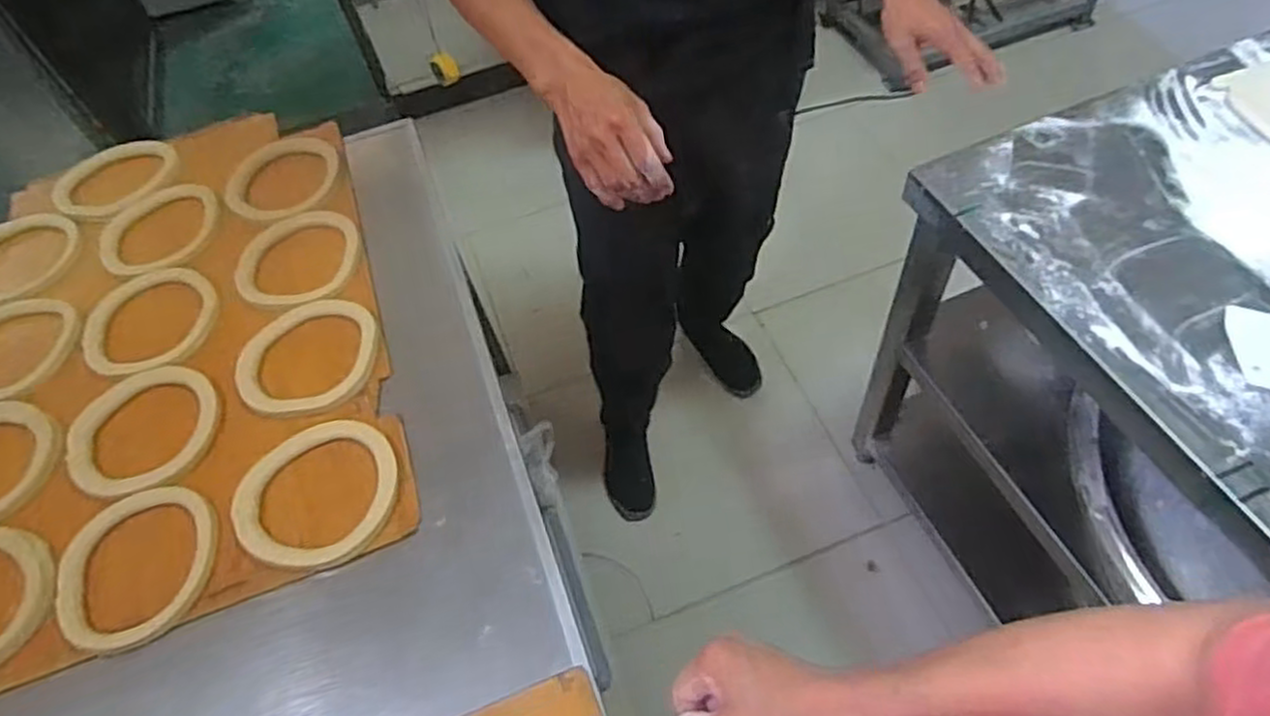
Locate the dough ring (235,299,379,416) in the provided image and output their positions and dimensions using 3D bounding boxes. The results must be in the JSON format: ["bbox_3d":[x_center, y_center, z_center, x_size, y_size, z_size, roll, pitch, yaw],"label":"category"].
[{"bbox_3d":[-0.379,-0.004,0.850,0.155,0.018,0.138,-10,54,-1],"label":"dough ring"}]

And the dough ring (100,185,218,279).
[{"bbox_3d":[-0.653,-0.177,1.017,0.158,0.018,0.158,-3,55,4],"label":"dough ring"}]

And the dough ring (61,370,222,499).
[{"bbox_3d":[-0.548,0.078,0.827,0.179,0.013,0.156,28,62,23],"label":"dough ring"}]

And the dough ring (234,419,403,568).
[{"bbox_3d":[-0.326,0.137,0.758,0.162,0.009,0.158,-3,55,4],"label":"dough ring"}]

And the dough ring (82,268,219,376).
[{"bbox_3d":[-0.607,-0.050,0.931,0.168,0.009,0.167,-3,55,4],"label":"dough ring"}]

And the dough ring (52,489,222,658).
[{"bbox_3d":[-0.494,0.204,0.730,0.162,0.016,0.154,-3,55,4],"label":"dough ring"}]

